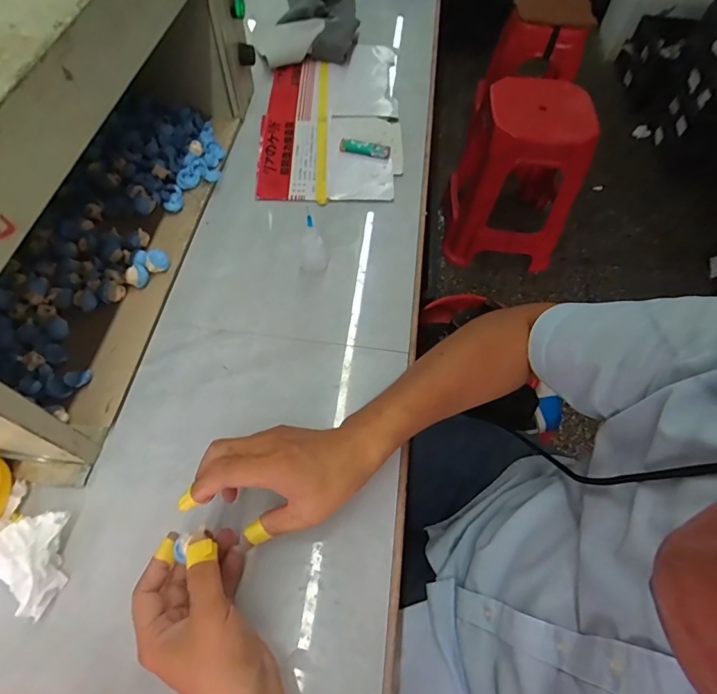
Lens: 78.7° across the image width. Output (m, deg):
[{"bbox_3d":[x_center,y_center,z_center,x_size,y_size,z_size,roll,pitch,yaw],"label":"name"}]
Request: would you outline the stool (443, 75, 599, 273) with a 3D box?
[{"bbox_3d":[0.518,-0.556,1.443,0.374,0.488,0.333,11,61,5],"label":"stool"}]

